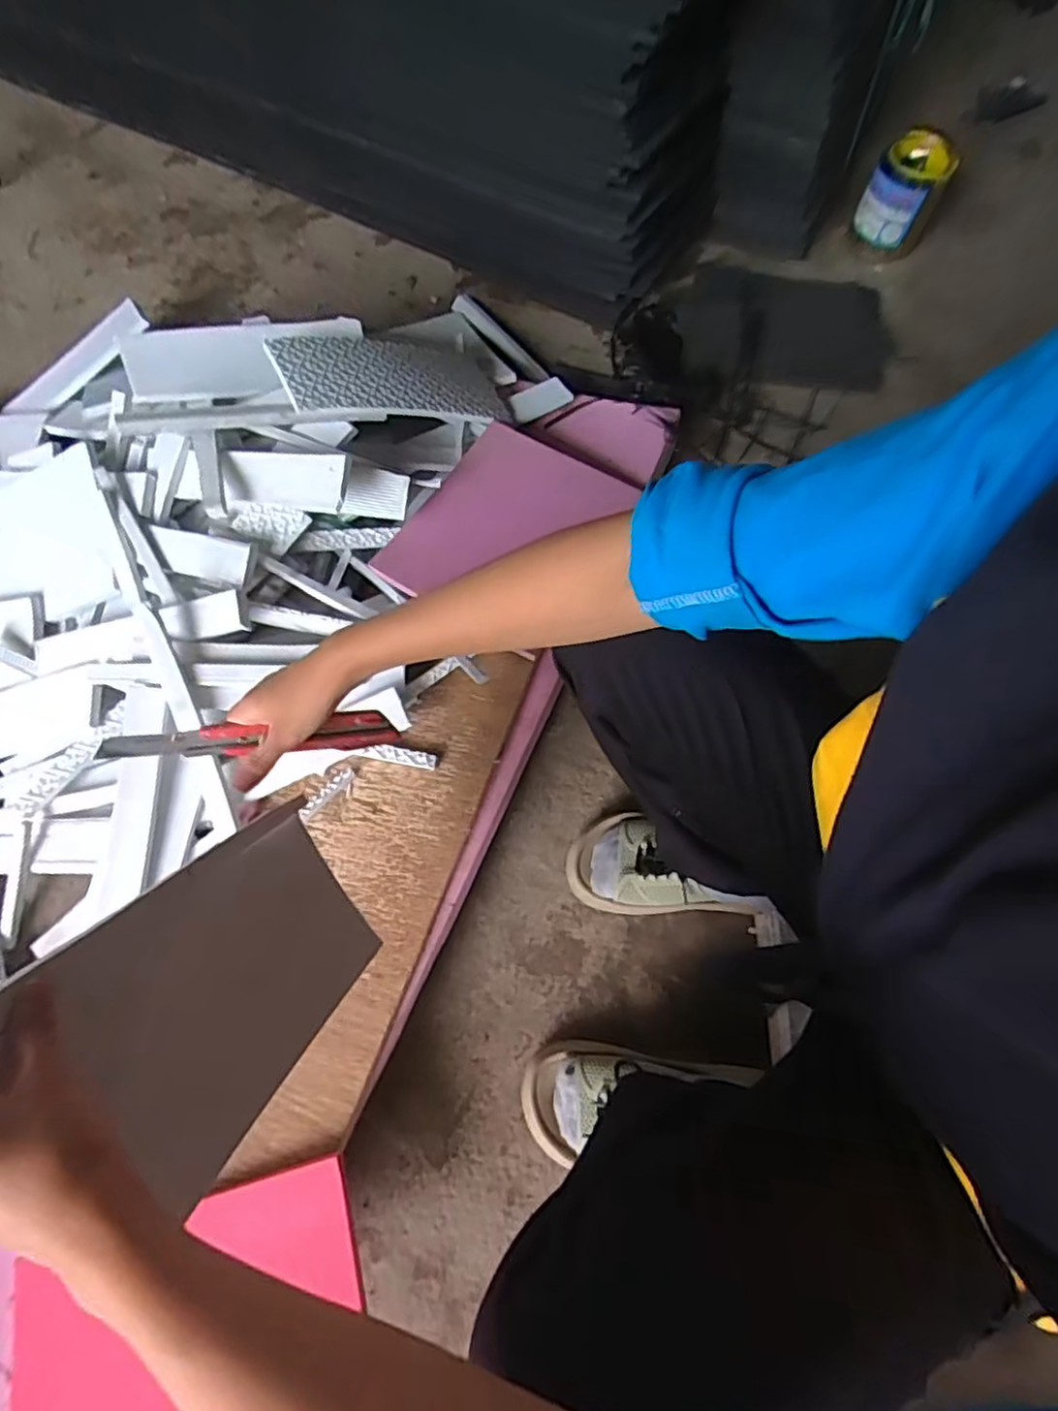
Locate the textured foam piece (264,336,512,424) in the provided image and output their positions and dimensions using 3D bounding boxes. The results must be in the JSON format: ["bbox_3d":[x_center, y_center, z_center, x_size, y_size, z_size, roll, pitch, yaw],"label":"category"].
[{"bbox_3d":[-0.151,-0.394,0.798,0.285,0.037,0.109,-15,65,-36],"label":"textured foam piece"}]

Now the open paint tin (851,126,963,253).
[{"bbox_3d":[0.624,-0.853,1.116,0.118,0.149,0.100,25,70,10],"label":"open paint tin"}]

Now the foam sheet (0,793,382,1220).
[{"bbox_3d":[-0.189,0.169,0.421,0.011,0.261,0.143,-30,95,18],"label":"foam sheet"}]

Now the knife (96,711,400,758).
[{"bbox_3d":[-0.195,0.021,0.481,0.196,0.028,0.021,-2,66,-18],"label":"knife"}]

